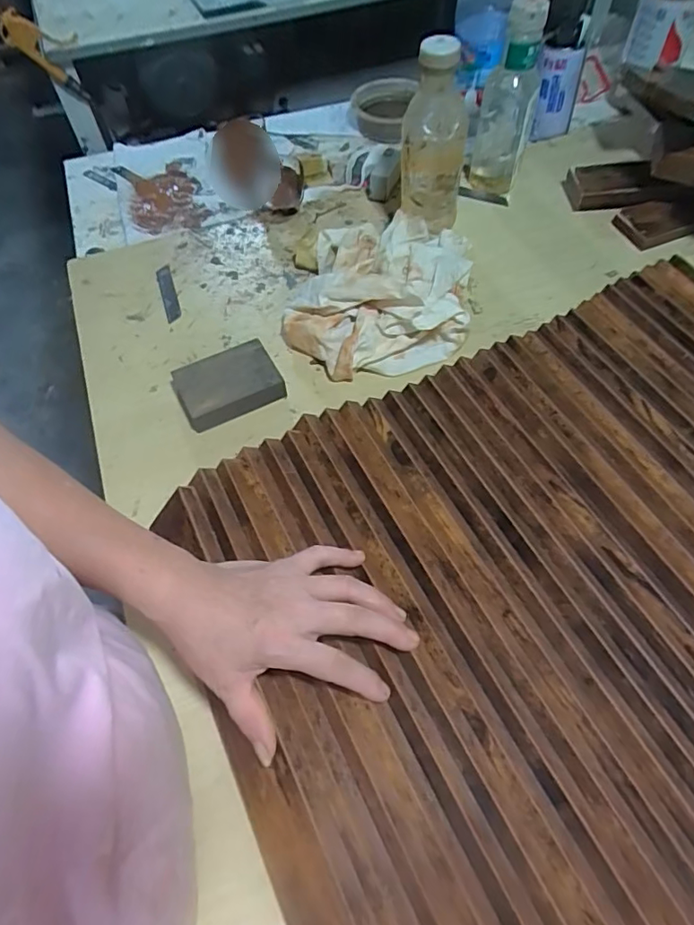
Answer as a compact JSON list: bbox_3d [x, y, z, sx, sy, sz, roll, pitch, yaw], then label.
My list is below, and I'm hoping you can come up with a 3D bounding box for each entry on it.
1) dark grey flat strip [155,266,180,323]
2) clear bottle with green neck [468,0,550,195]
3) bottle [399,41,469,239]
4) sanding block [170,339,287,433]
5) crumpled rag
[{"bbox_3d":[-0.213,-0.201,0.643,0.018,0.005,0.082,-21,68,0],"label":"dark grey flat strip"},{"bbox_3d":[0.194,-0.434,0.649,0.067,0.199,0.053,14,60,10],"label":"clear bottle with green neck"},{"bbox_3d":[0.095,-0.350,0.604,0.070,0.197,0.060,1,59,3],"label":"bottle"},{"bbox_3d":[-0.123,-0.083,0.552,0.101,0.025,0.072,-25,61,-12],"label":"sanding block"},{"bbox_3d":[0.036,-0.198,0.596,0.197,0.069,0.225,6,59,6],"label":"crumpled rag"}]

